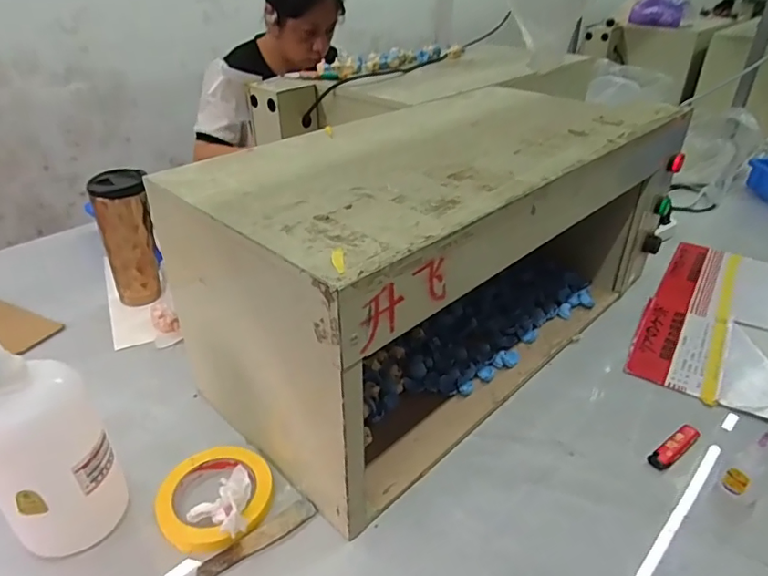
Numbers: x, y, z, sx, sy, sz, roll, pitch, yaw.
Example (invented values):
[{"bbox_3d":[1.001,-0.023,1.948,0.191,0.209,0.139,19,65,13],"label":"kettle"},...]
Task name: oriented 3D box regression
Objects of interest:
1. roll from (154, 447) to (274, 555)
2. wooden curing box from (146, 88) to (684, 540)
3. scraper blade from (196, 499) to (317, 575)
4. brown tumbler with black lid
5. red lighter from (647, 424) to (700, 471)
[{"bbox_3d":[-0.168,0.207,0.521,0.110,0.014,0.109,-5,33,-9],"label":"roll"},{"bbox_3d":[0.083,-0.051,0.673,0.604,0.284,0.281,-28,43,-37],"label":"wooden curing box"},{"bbox_3d":[-0.119,0.235,0.492,0.116,0.004,0.022,-22,50,-27],"label":"scraper blade"},{"bbox_3d":[-0.378,-0.070,0.787,0.078,0.193,0.068,-17,37,-25],"label":"brown tumbler with black lid"},{"bbox_3d":[0.323,0.175,0.579,0.080,0.009,0.020,-21,39,-30],"label":"red lighter"}]

